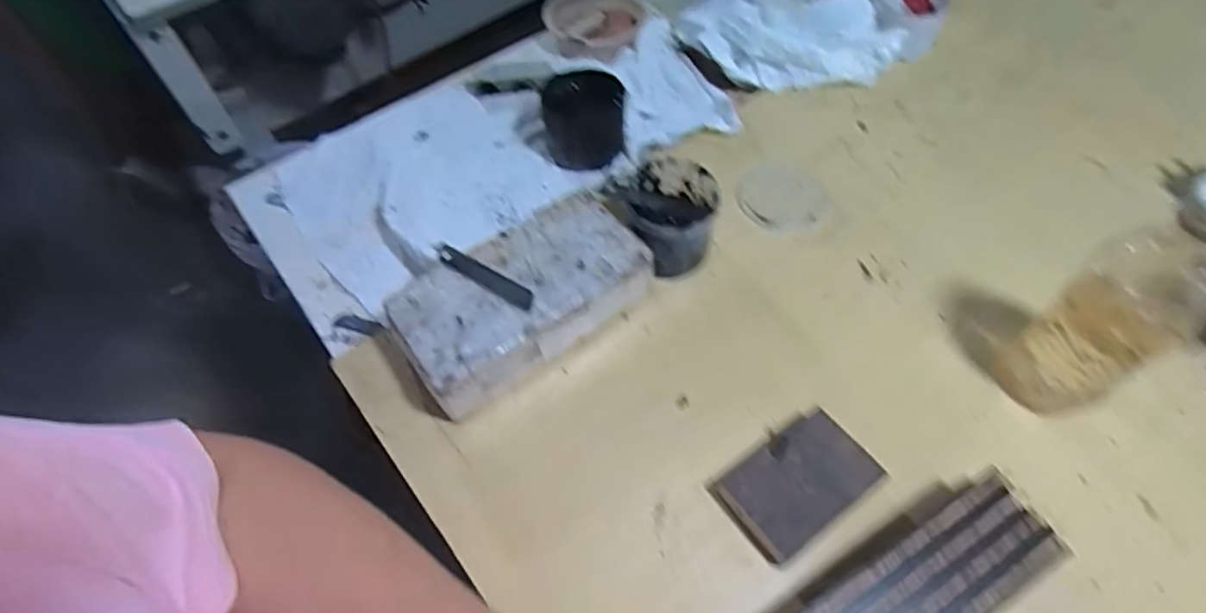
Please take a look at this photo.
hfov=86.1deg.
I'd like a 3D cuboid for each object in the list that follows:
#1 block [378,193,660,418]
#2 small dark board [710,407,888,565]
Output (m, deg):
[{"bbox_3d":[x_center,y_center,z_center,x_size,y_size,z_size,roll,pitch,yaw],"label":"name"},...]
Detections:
[{"bbox_3d":[-0.066,-0.001,0.543,0.203,0.075,0.105,-34,61,-17],"label":"block"},{"bbox_3d":[0.143,0.128,0.474,0.106,0.031,0.070,-31,60,-16],"label":"small dark board"}]

